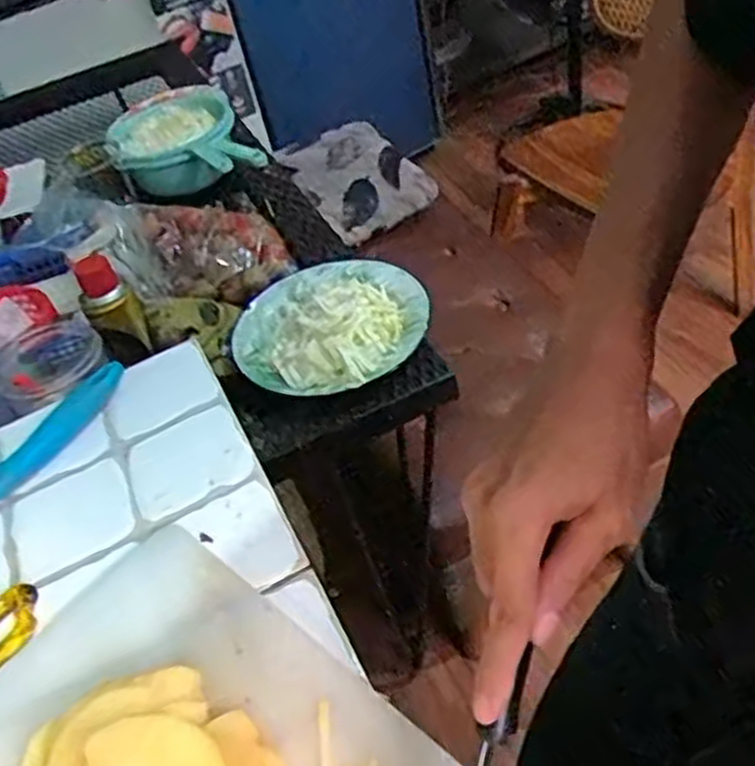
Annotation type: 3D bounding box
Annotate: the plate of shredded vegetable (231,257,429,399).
[{"bbox_3d":[-0.050,-0.075,0.844,0.196,0.047,0.214,-3,44,2],"label":"plate of shredded vegetable"}]

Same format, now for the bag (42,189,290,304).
[{"bbox_3d":[-0.253,-0.169,0.919,0.285,0.080,0.162,0,46,16],"label":"bag"}]

